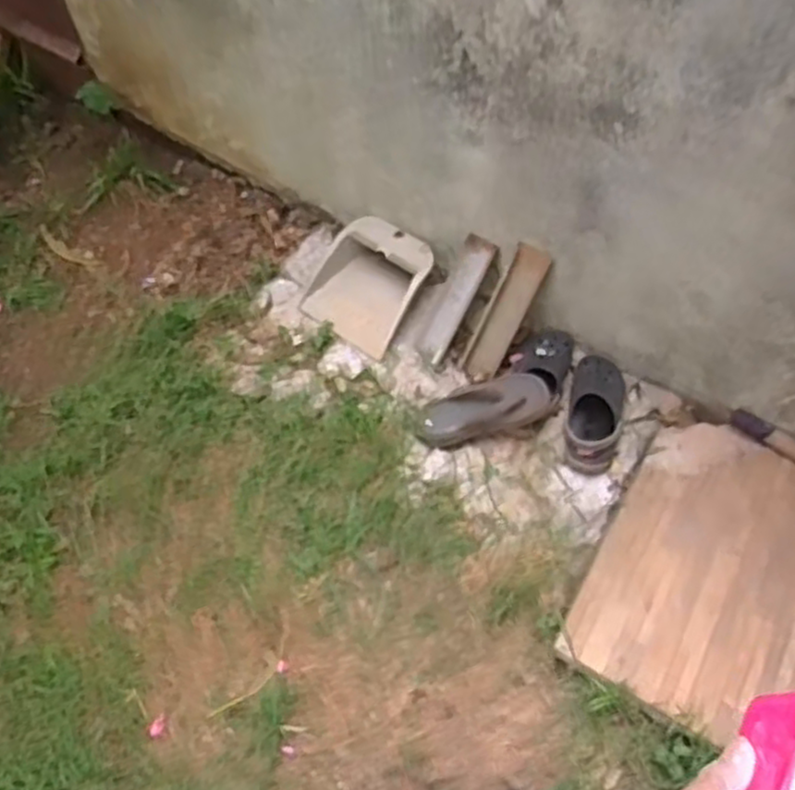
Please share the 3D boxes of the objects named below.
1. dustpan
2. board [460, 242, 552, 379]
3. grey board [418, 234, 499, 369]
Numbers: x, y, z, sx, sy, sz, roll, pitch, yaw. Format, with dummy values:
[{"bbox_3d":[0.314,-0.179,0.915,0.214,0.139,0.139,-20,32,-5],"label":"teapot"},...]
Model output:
[{"bbox_3d":[-0.074,-0.253,1.646,0.250,0.120,0.248,30,68,16],"label":"dustpan"},{"bbox_3d":[0.222,-0.169,1.536,0.085,0.313,0.034,37,36,18],"label":"board"},{"bbox_3d":[0.126,-0.201,1.580,0.069,0.031,0.279,30,108,16],"label":"grey board"}]

